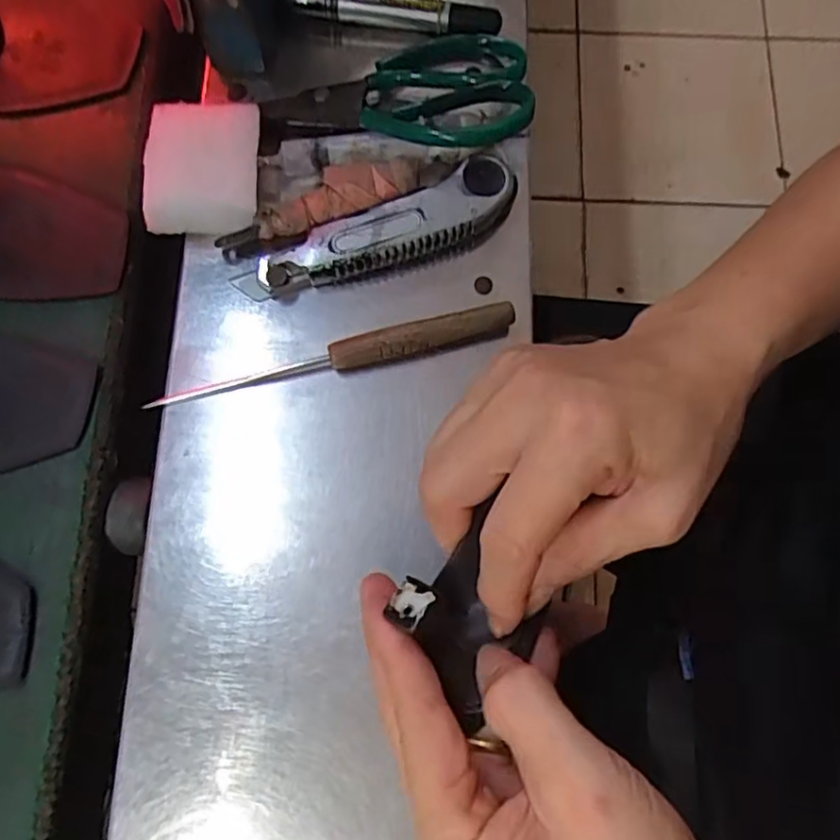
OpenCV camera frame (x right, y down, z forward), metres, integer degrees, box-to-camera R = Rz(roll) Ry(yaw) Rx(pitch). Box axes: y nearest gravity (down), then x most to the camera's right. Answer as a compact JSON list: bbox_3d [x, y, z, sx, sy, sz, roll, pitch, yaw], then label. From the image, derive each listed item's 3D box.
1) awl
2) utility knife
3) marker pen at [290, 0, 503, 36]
[{"bbox_3d":[-0.045,-0.034,0.358,0.193,0.017,0.016,-14,77,-3],"label":"awl"},{"bbox_3d":[-0.021,-0.102,0.373,0.161,0.017,0.037,-25,77,-5],"label":"utility knife"},{"bbox_3d":[-0.017,-0.263,0.426,0.134,0.016,0.020,7,76,2],"label":"marker pen"}]

